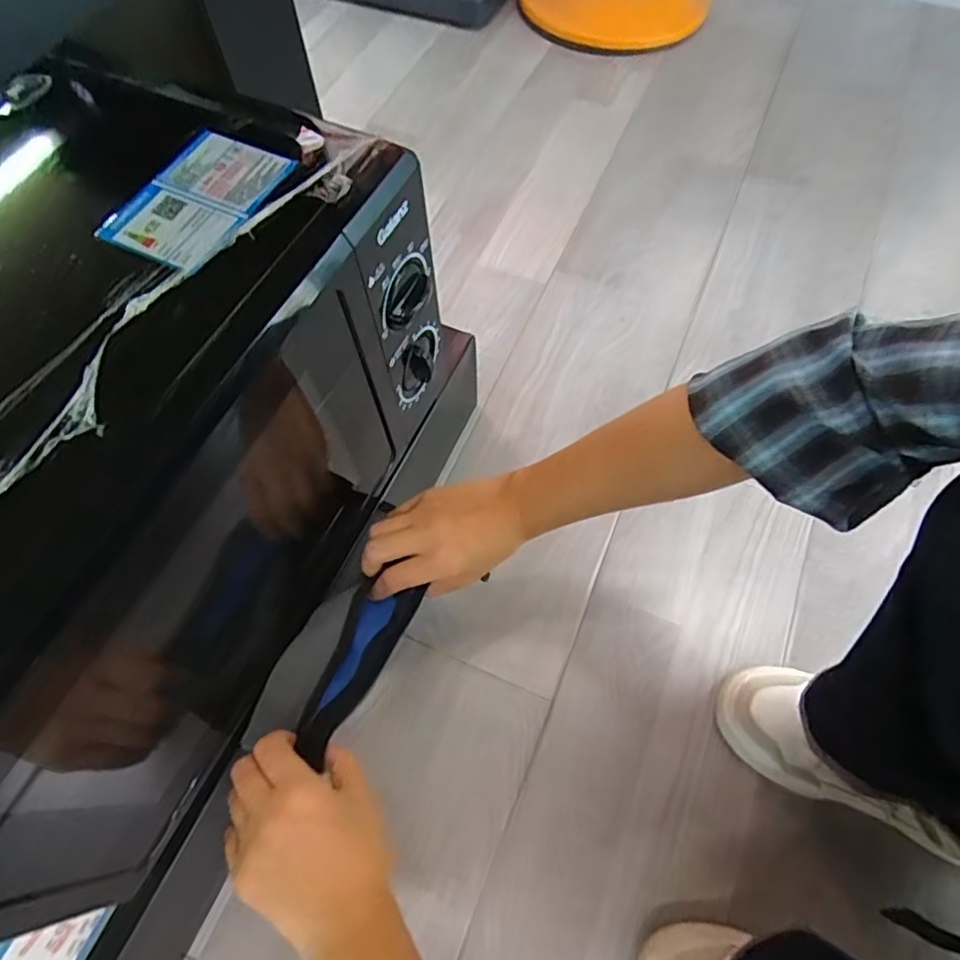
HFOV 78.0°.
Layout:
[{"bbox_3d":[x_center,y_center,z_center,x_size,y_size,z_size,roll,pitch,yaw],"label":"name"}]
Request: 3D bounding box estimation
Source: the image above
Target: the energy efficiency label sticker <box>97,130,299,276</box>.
[{"bbox_3d":[-0.155,-0.158,0.329,0.070,0.004,0.098,20,65,9],"label":"energy efficiency label sticker"}]

